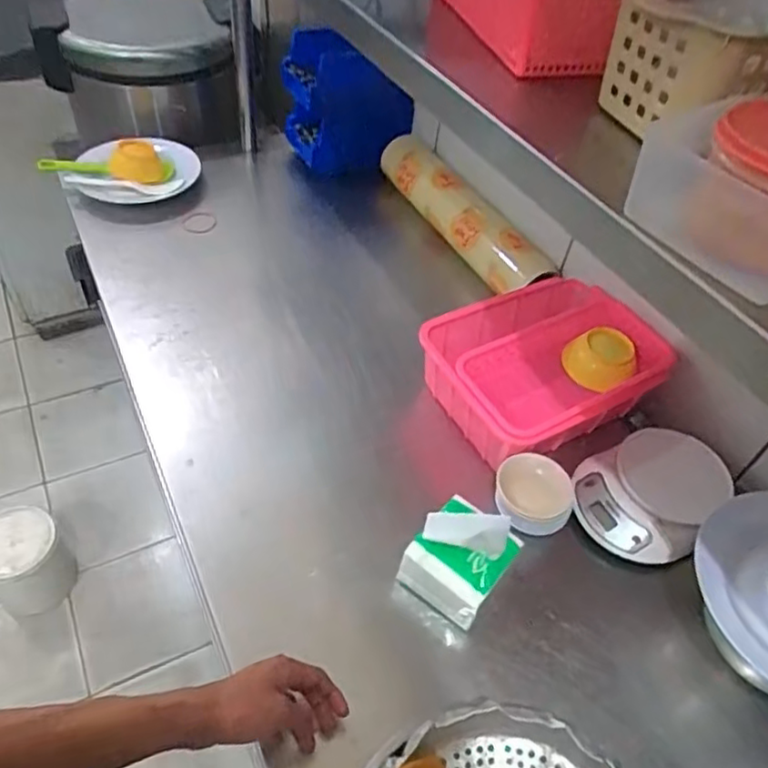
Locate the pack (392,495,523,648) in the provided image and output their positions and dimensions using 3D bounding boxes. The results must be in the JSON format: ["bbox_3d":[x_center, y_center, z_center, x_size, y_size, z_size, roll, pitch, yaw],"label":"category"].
[{"bbox_3d":[0.078,0.188,0.690,0.092,0.112,0.113,35,52,23],"label":"pack"}]

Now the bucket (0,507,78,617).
[{"bbox_3d":[-0.829,0.419,1.497,0.168,0.207,0.173,4,47,-4],"label":"bucket"}]

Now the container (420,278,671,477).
[{"bbox_3d":[0.218,-0.020,0.881,0.291,0.116,0.223,-22,54,-25],"label":"container"}]

